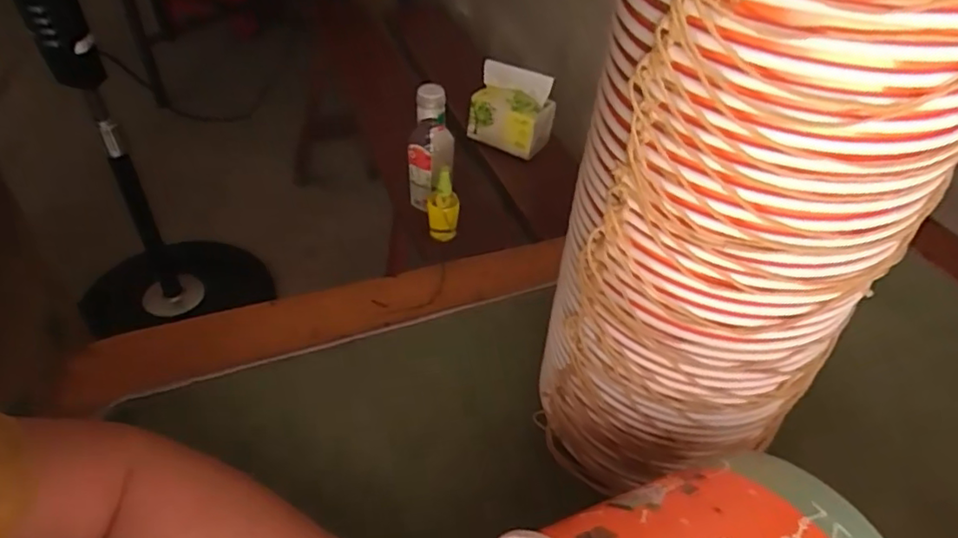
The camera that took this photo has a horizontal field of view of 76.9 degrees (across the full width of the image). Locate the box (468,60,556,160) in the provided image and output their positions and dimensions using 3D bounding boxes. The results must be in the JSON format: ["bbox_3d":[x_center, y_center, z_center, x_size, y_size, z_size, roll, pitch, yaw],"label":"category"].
[{"bbox_3d":[0.059,-0.285,1.078,0.138,0.133,0.076,20,46,15],"label":"box"}]

